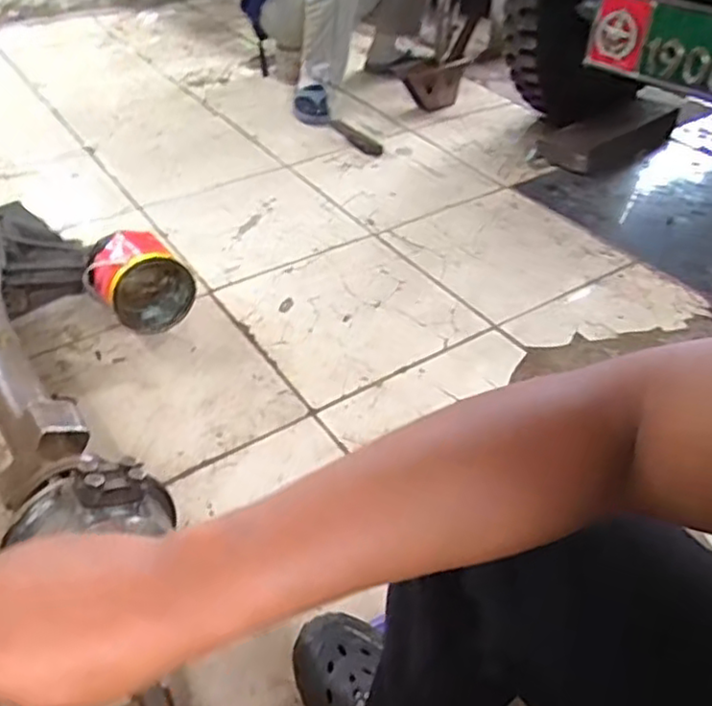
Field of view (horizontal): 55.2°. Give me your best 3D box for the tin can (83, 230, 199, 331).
[{"bbox_3d":[-0.406,-0.132,1.298,0.150,0.153,0.147,-33,51,-32],"label":"tin can"}]

